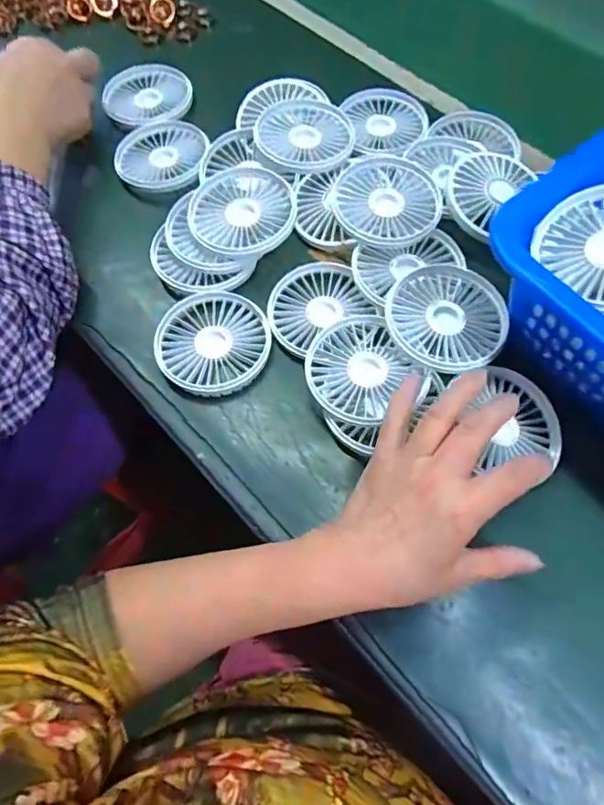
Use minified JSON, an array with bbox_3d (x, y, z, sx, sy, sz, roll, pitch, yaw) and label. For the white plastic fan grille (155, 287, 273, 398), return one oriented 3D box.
[{"bbox_3d":[-0.070,-0.051,0.406,0.087,0.016,0.092,1,67,-2],"label":"white plastic fan grille"}]

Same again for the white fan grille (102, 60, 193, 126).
[{"bbox_3d":[-0.159,-0.312,0.530,0.086,0.026,0.088,1,67,-2],"label":"white fan grille"}]

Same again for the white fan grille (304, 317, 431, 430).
[{"bbox_3d":[0.042,-0.024,0.373,0.079,0.010,0.079,1,66,-1],"label":"white fan grille"}]

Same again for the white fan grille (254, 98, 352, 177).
[{"bbox_3d":[0.001,-0.249,0.469,0.087,0.010,0.090,-3,68,-4],"label":"white fan grille"}]

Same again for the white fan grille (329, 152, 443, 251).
[{"bbox_3d":[0.069,-0.172,0.430,0.084,0.020,0.094,-1,67,-3],"label":"white fan grille"}]

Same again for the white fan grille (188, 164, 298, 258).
[{"bbox_3d":[-0.049,-0.164,0.433,0.087,0.017,0.086,1,67,-2],"label":"white fan grille"}]

